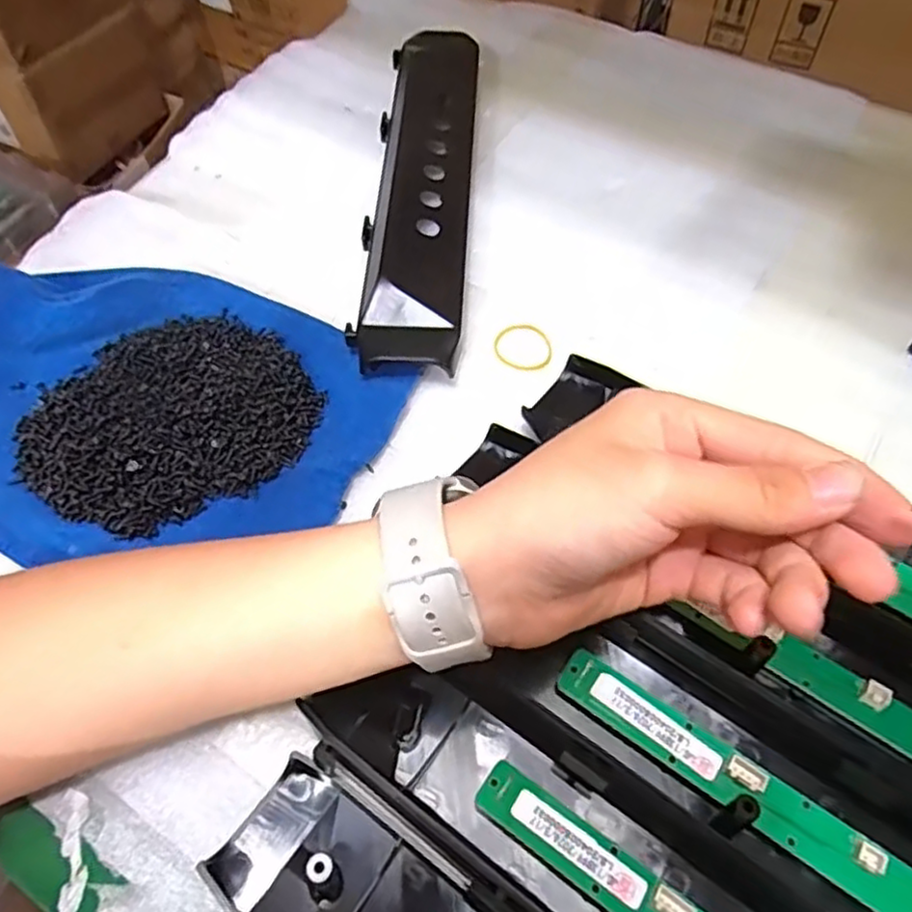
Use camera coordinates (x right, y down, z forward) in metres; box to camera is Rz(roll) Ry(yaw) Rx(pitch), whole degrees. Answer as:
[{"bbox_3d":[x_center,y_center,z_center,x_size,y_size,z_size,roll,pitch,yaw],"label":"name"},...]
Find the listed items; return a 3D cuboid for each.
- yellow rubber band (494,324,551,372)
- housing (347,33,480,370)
[{"bbox_3d":[0.035,-0.056,0.353,0.031,0.004,0.027,33,66,19],"label":"yellow rubber band"},{"bbox_3d":[-0.018,-0.157,0.396,0.055,0.033,0.258,2,59,3],"label":"housing"}]

